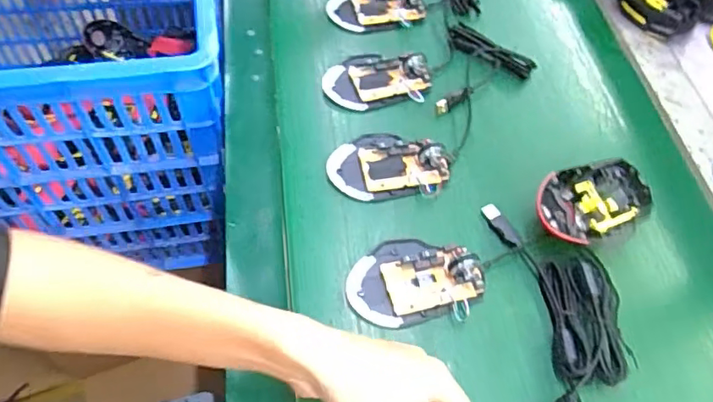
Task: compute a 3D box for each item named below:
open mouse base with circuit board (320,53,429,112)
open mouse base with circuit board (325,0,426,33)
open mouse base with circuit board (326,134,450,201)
[{"bbox_3d":[0.021,-0.130,0.562,0.107,0.027,0.066,-5,58,-5],"label":"open mouse base with circuit board"},{"bbox_3d":[0.023,-0.221,0.621,0.109,0.023,0.058,-3,58,-3],"label":"open mouse base with circuit board"},{"bbox_3d":[0.029,-0.038,0.507,0.109,0.023,0.070,-4,58,-4],"label":"open mouse base with circuit board"}]

